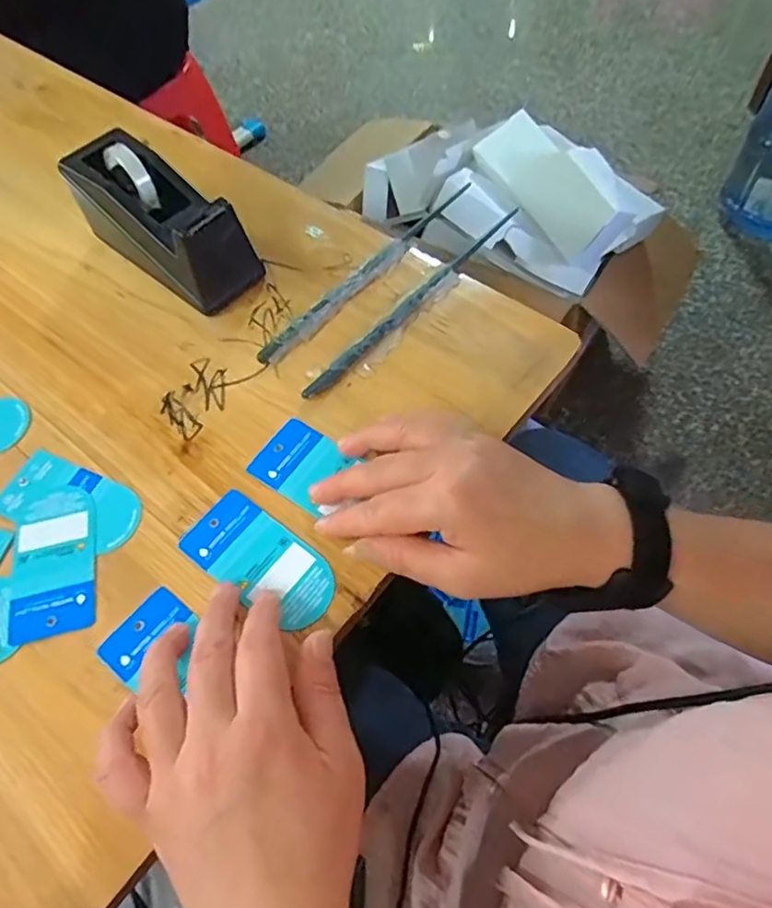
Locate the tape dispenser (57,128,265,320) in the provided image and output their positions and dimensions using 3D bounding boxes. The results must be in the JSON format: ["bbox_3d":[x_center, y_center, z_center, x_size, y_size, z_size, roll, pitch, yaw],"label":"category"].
[{"bbox_3d":[-0.168,-0.174,0.436,0.155,0.075,0.065,31,67,20],"label":"tape dispenser"}]

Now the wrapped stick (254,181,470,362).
[{"bbox_3d":[-0.011,-0.138,0.442,0.016,0.008,0.219,36,68,22],"label":"wrapped stick"}]

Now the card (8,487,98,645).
[{"bbox_3d":[-0.193,0.062,0.342,0.047,0.004,0.090,-14,60,-4],"label":"card"}]

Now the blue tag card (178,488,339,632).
[{"bbox_3d":[-0.070,0.059,0.335,0.093,0.004,0.046,29,66,19],"label":"blue tag card"}]

